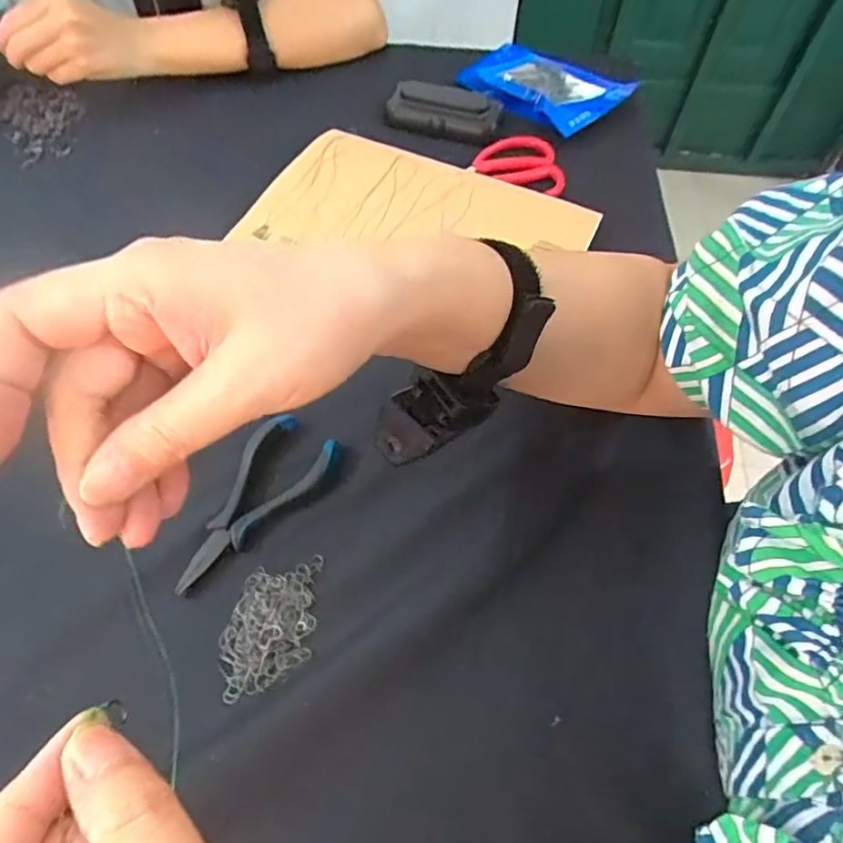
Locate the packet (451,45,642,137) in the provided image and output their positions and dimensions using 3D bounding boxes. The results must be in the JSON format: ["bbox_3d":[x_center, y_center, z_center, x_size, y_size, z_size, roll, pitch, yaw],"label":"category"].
[{"bbox_3d":[0.116,-0.332,0.575,0.156,0.021,0.104,38,65,19],"label":"packet"}]

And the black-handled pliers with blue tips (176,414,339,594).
[{"bbox_3d":[-0.103,0.048,0.352,0.047,0.018,0.119,31,63,15],"label":"black-handled pliers with blue tips"}]

